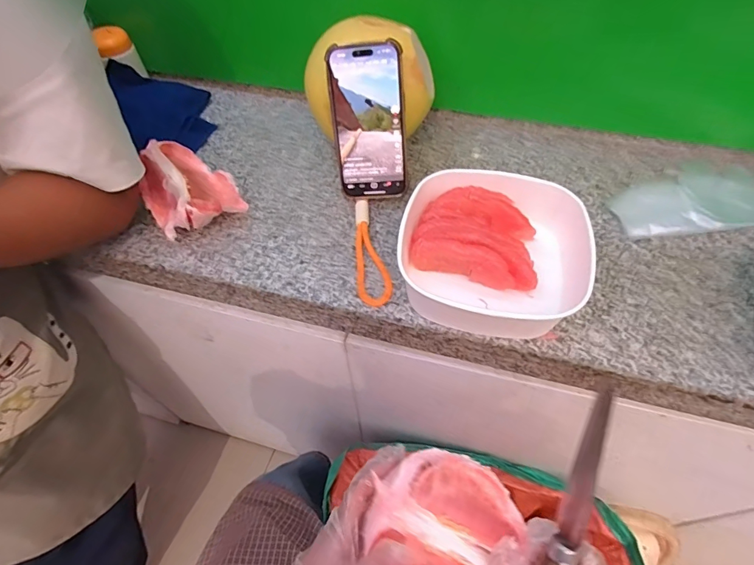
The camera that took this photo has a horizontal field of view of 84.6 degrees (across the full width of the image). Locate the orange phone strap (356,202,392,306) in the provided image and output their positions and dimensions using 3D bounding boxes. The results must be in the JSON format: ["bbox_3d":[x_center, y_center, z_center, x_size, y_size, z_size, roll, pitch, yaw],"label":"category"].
[{"bbox_3d":[-0.005,-0.033,0.418,0.032,0.011,0.125,-3,55,-1],"label":"orange phone strap"}]

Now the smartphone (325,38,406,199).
[{"bbox_3d":[-0.008,-0.157,0.419,0.067,0.145,0.006,-1,30,9],"label":"smartphone"}]

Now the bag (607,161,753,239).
[{"bbox_3d":[0.348,-0.091,0.442,0.197,0.019,0.095,-15,56,-9],"label":"bag"}]

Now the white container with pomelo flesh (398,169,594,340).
[{"bbox_3d":[0.110,-0.034,0.386,0.168,0.052,0.157,13,57,10],"label":"white container with pomelo flesh"}]

